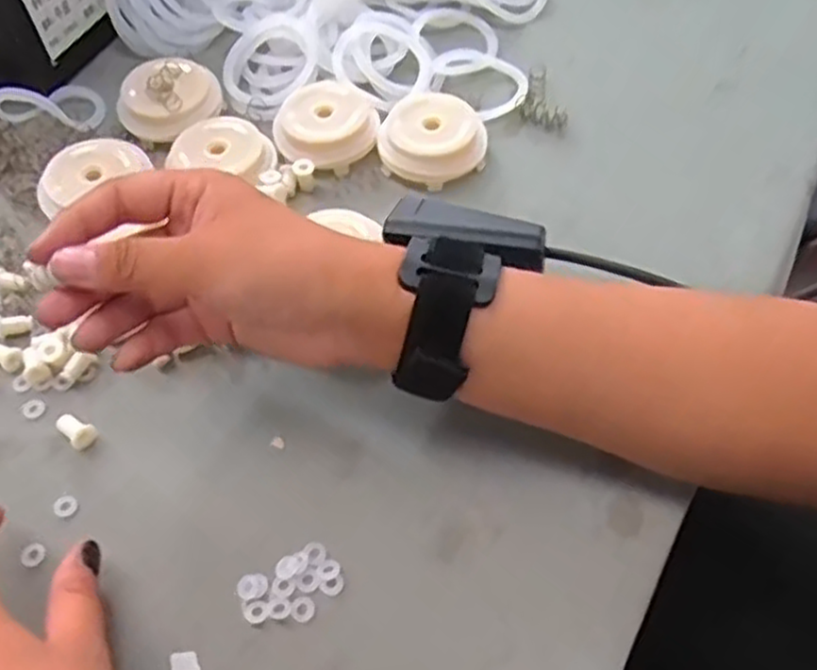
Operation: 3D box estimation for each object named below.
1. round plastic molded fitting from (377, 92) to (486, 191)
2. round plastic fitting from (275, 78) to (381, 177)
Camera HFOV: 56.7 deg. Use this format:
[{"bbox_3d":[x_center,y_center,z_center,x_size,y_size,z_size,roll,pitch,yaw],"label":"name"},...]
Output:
[{"bbox_3d":[0.012,-0.103,0.397,0.055,0.023,0.044,5,56,5],"label":"round plastic molded fitting"},{"bbox_3d":[-0.044,-0.114,0.413,0.048,0.017,0.056,37,64,24],"label":"round plastic fitting"}]

